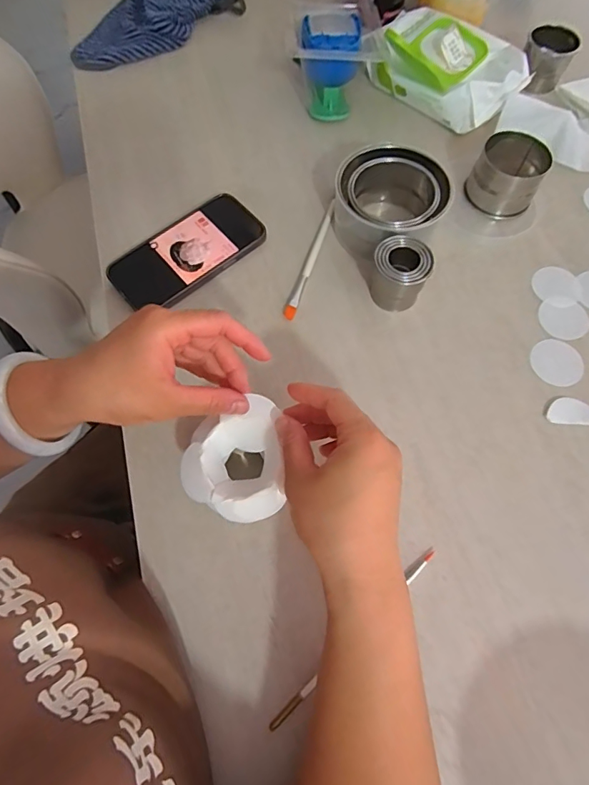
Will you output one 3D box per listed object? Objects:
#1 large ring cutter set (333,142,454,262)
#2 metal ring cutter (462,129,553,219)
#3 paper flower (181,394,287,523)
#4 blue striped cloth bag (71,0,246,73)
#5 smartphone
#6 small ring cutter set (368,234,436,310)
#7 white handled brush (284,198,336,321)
[{"bbox_3d":[0.098,-0.194,0.468,0.099,0.061,0.110,-19,70,-9],"label":"large ring cutter set"},{"bbox_3d":[0.230,-0.237,0.493,0.070,0.050,0.070,26,69,8],"label":"metal ring cutter"},{"bbox_3d":[-0.047,0.051,0.345,0.072,0.027,0.087,-2,68,-3],"label":"paper flower"},{"bbox_3d":[-0.189,-0.520,0.611,0.255,0.039,0.119,-31,71,-12],"label":"blue striped cloth bag"},{"bbox_3d":[-0.111,-0.146,0.472,0.157,0.013,0.081,-37,74,-15],"label":"smartphone"},{"bbox_3d":[0.101,-0.113,0.440,0.051,0.055,0.047,1,68,-2],"label":"small ring cutter set"},{"bbox_3d":[0.017,-0.141,0.475,0.011,0.005,0.155,17,68,5],"label":"white handled brush"}]

